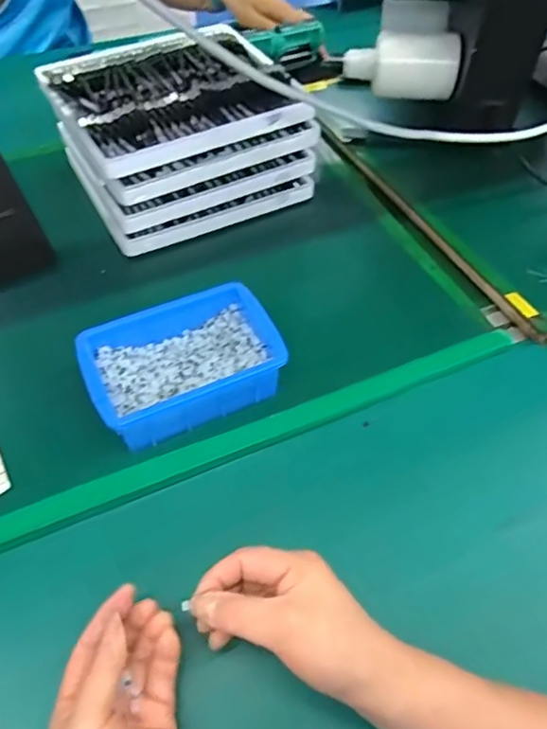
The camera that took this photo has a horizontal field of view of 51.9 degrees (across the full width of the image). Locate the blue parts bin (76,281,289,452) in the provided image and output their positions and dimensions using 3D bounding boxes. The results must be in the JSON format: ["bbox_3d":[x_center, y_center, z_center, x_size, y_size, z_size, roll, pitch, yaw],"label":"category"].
[{"bbox_3d":[-0.074,-0.002,0.461,0.151,0.051,0.113,-25,56,-19],"label":"blue parts bin"}]

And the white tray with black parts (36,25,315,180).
[{"bbox_3d":[-0.101,-0.274,0.569,0.225,0.035,0.189,-23,55,-18],"label":"white tray with black parts"}]

